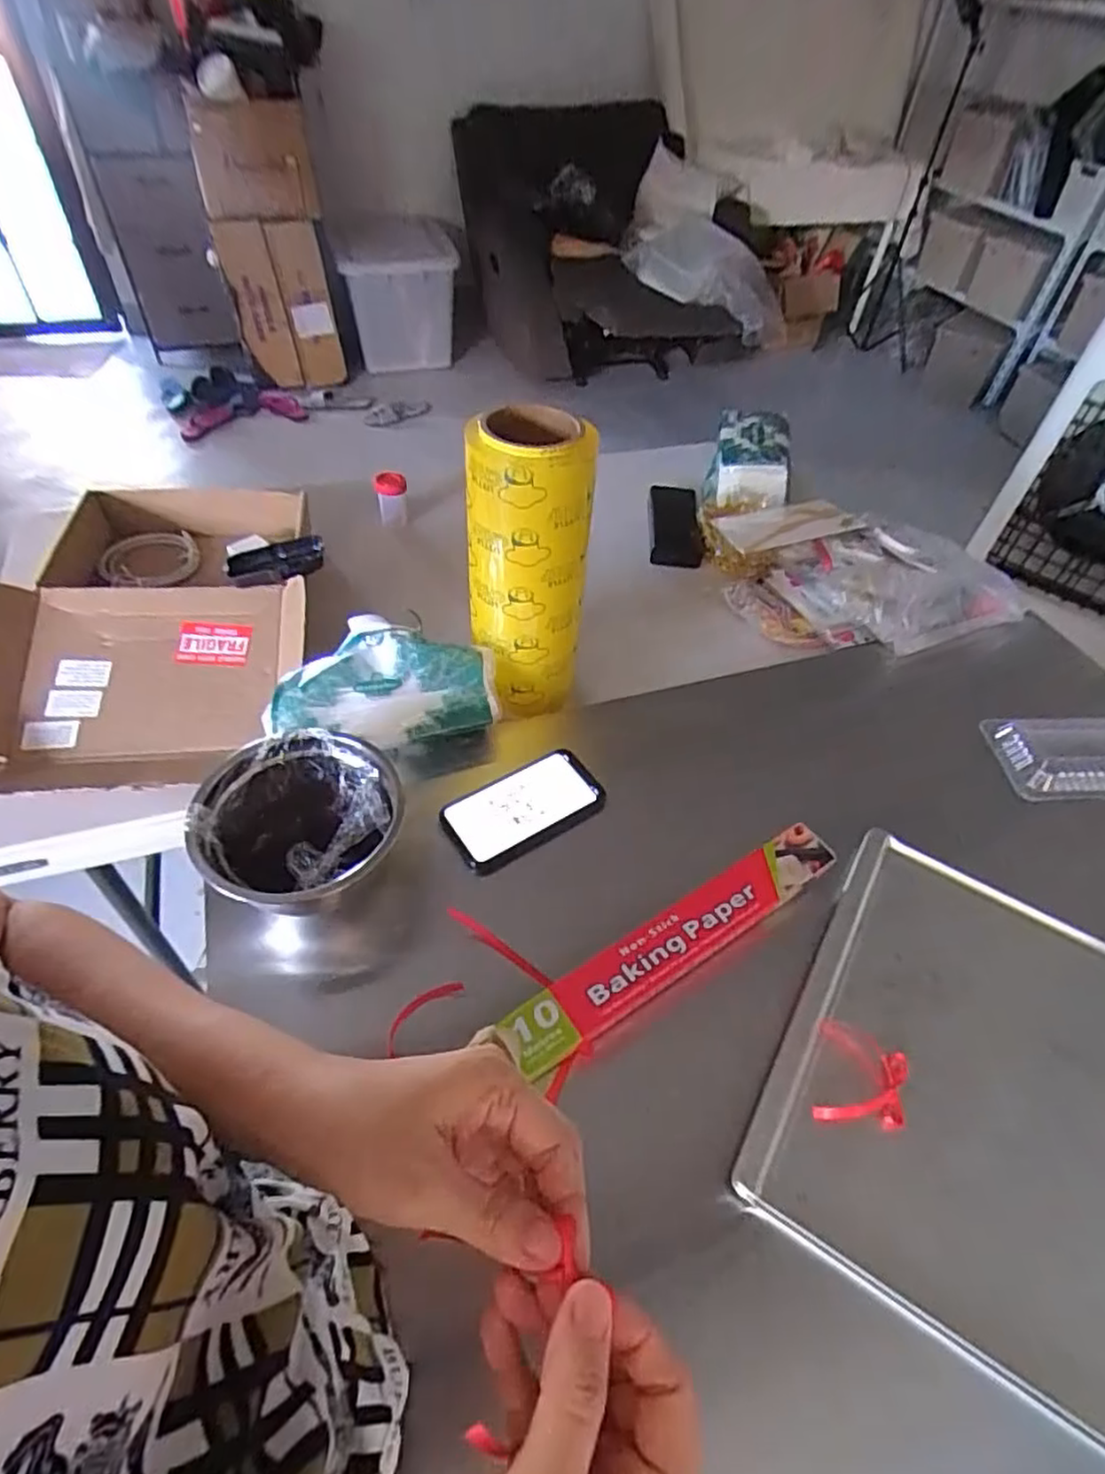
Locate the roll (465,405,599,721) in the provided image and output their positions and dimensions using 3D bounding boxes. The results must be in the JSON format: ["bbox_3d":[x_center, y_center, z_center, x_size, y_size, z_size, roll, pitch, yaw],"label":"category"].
[{"bbox_3d":[-0.027,-0.153,0.682,0.106,0.310,0.117,0,49,-4],"label":"roll"}]

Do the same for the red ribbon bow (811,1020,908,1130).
[{"bbox_3d":[0.220,0.242,0.492,0.061,0.009,0.070,16,50,9],"label":"red ribbon bow"}]

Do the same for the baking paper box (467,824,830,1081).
[{"bbox_3d":[0.094,0.160,0.531,0.308,0.040,0.045,-26,56,-24],"label":"baking paper box"}]

